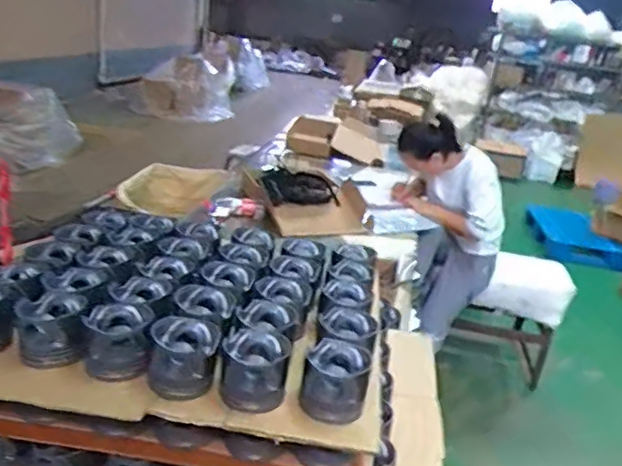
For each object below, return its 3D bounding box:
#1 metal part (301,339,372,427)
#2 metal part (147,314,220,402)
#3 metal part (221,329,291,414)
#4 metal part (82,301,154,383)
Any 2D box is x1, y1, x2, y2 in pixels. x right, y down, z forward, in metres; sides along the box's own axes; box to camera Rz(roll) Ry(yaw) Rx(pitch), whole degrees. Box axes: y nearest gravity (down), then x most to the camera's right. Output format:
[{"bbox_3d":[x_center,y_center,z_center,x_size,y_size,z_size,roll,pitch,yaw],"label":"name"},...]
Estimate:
[{"bbox_3d":[0.033,0.198,0.781,0.087,0.071,0.084,8,21,4],"label":"metal part"},{"bbox_3d":[-0.172,0.167,0.786,0.087,0.070,0.090,4,21,-9],"label":"metal part"},{"bbox_3d":[-0.076,0.183,0.783,0.089,0.072,0.086,5,21,-4],"label":"metal part"},{"bbox_3d":[-0.267,0.148,0.808,0.086,0.070,0.094,2,21,-12],"label":"metal part"}]

